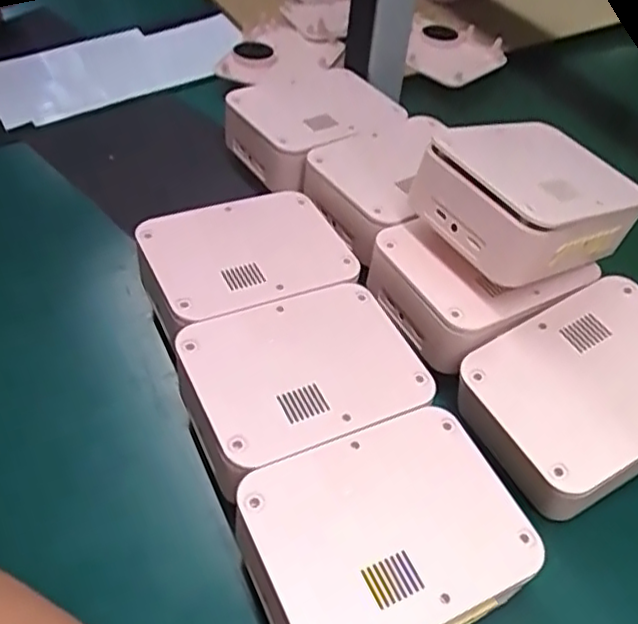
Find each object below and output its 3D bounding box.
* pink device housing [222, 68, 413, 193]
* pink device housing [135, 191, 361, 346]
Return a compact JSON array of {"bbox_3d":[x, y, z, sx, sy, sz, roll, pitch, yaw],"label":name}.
[{"bbox_3d":[-0.007,-0.157,0.543,0.129,0.047,0.106,-30,59,-27],"label":"pink device housing"},{"bbox_3d":[-0.049,-0.032,0.437,0.128,0.038,0.100,-20,53,-20],"label":"pink device housing"}]

